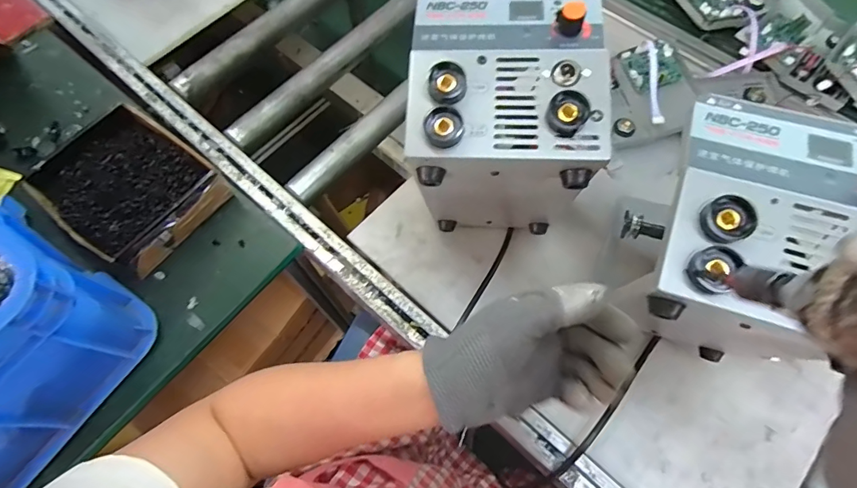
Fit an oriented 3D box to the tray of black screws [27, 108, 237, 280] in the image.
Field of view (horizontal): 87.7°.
[{"bbox_3d":[-0.404,-0.075,0.615,0.210,0.072,0.175,36,73,15],"label":"tray of black screws"}]

